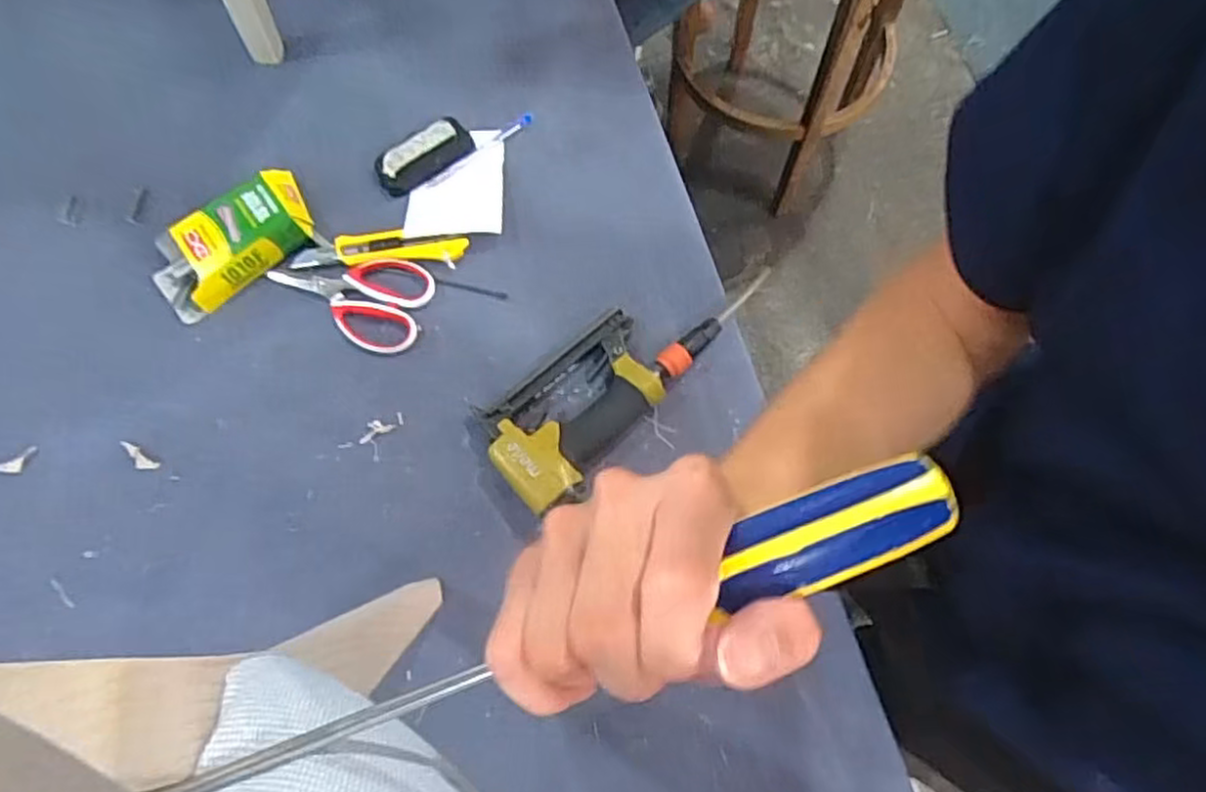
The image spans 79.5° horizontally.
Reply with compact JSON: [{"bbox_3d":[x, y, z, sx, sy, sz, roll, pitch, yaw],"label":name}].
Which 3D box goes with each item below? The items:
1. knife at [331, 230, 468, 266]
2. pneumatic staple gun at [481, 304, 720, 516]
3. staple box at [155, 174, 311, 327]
[{"bbox_3d":[-0.211,-0.156,0.759,0.135,0.012,0.031,-4,72,0],"label":"knife"},{"bbox_3d":[-0.006,-0.010,0.702,0.121,0.041,0.252,40,77,13],"label":"pneumatic staple gun"},{"bbox_3d":[-0.390,-0.164,0.759,0.172,0.035,0.097,-37,75,-10],"label":"staple box"}]

